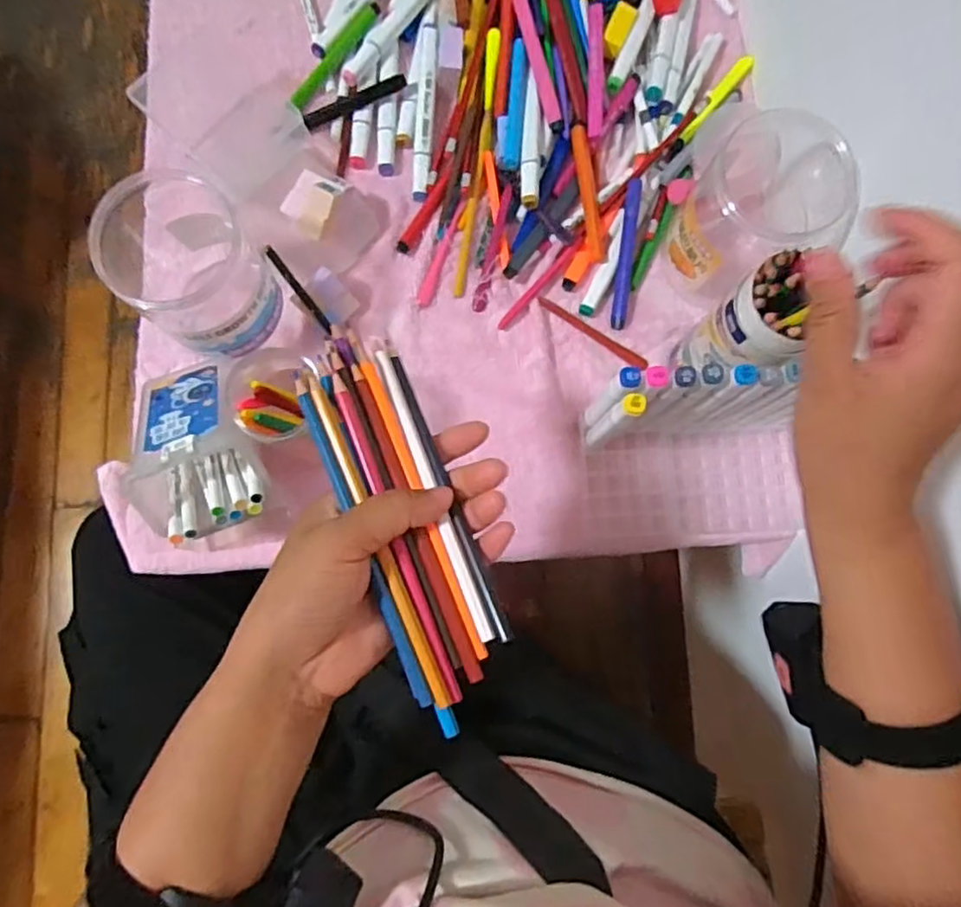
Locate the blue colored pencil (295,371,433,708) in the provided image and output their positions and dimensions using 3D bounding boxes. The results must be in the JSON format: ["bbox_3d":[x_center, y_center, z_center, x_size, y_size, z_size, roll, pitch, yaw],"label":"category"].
[{"bbox_3d":[-0.059,0.040,0.331,0.010,0.007,0.172,-21,83,-5],"label":"blue colored pencil"}]

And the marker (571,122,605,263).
[{"bbox_3d":[0.096,-0.234,0.596,0.015,0.010,0.123,-8,82,-4],"label":"marker"}]

